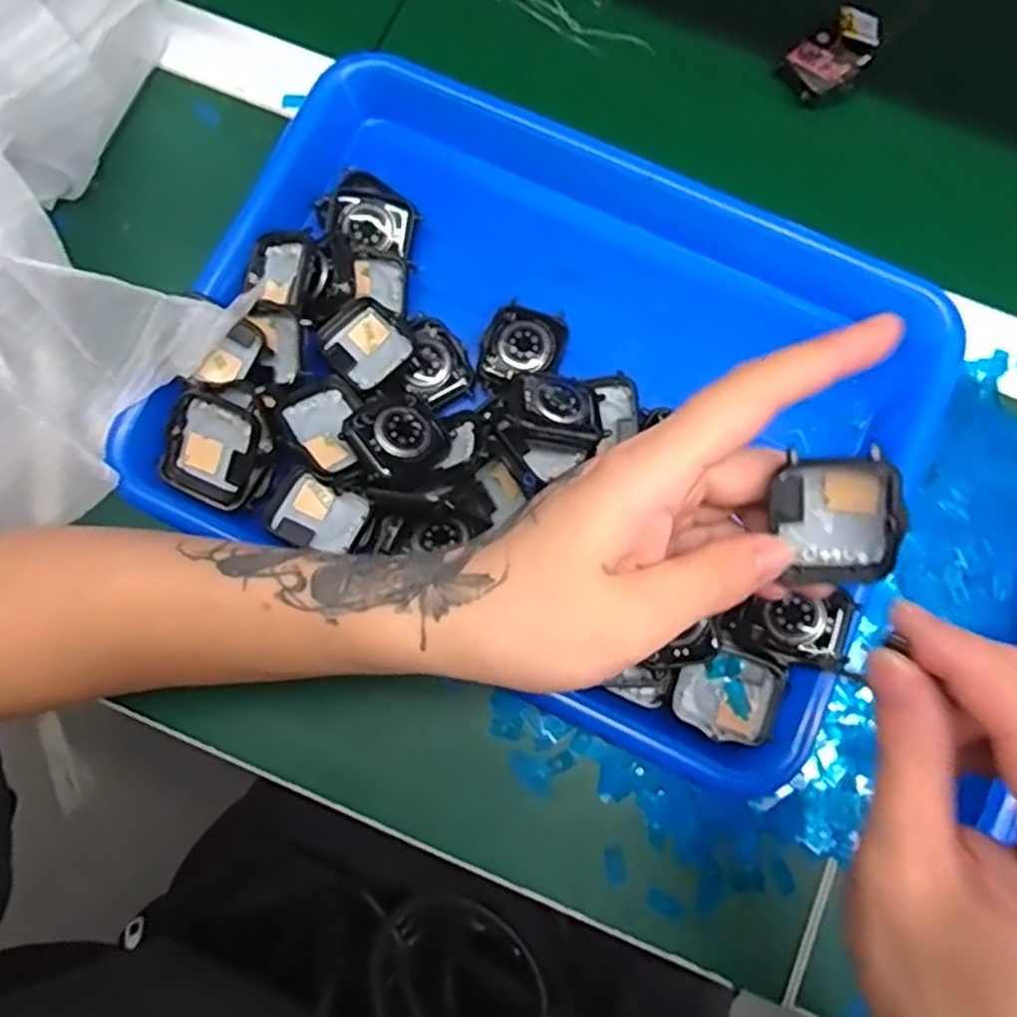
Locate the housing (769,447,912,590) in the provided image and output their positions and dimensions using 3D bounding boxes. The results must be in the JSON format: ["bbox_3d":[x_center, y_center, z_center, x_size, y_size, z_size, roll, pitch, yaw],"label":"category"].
[{"bbox_3d":[0.104,0.003,0.234,0.036,0.006,0.044,-7,115,22],"label":"housing"}]

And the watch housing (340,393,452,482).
[{"bbox_3d":[-0.048,-0.032,0.327,0.038,0.007,0.038,49,62,-5],"label":"watch housing"}]

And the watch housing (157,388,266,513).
[{"bbox_3d":[-0.129,-0.025,0.328,0.041,0.011,0.047,26,103,-6],"label":"watch housing"}]

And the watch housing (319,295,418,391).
[{"bbox_3d":[-0.066,-0.078,0.350,0.039,0.009,0.035,43,82,8],"label":"watch housing"}]

